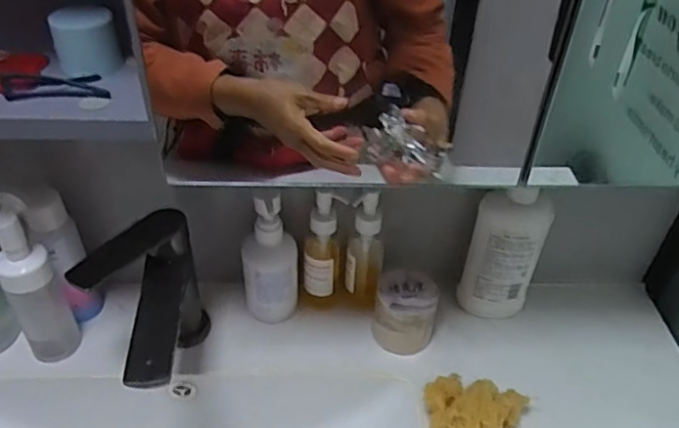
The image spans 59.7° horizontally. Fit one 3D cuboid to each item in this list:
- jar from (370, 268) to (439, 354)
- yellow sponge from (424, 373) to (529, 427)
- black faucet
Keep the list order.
[{"bbox_3d":[0.070,0.109,0.640,0.068,0.074,0.067,1,40,-1],"label":"jar"},{"bbox_3d":[0.132,0.187,0.564,0.099,0.055,0.059,-7,41,-10],"label":"yellow sponge"},{"bbox_3d":[-0.181,0.098,0.537,0.088,0.139,0.164,0,40,-3],"label":"black faucet"}]

